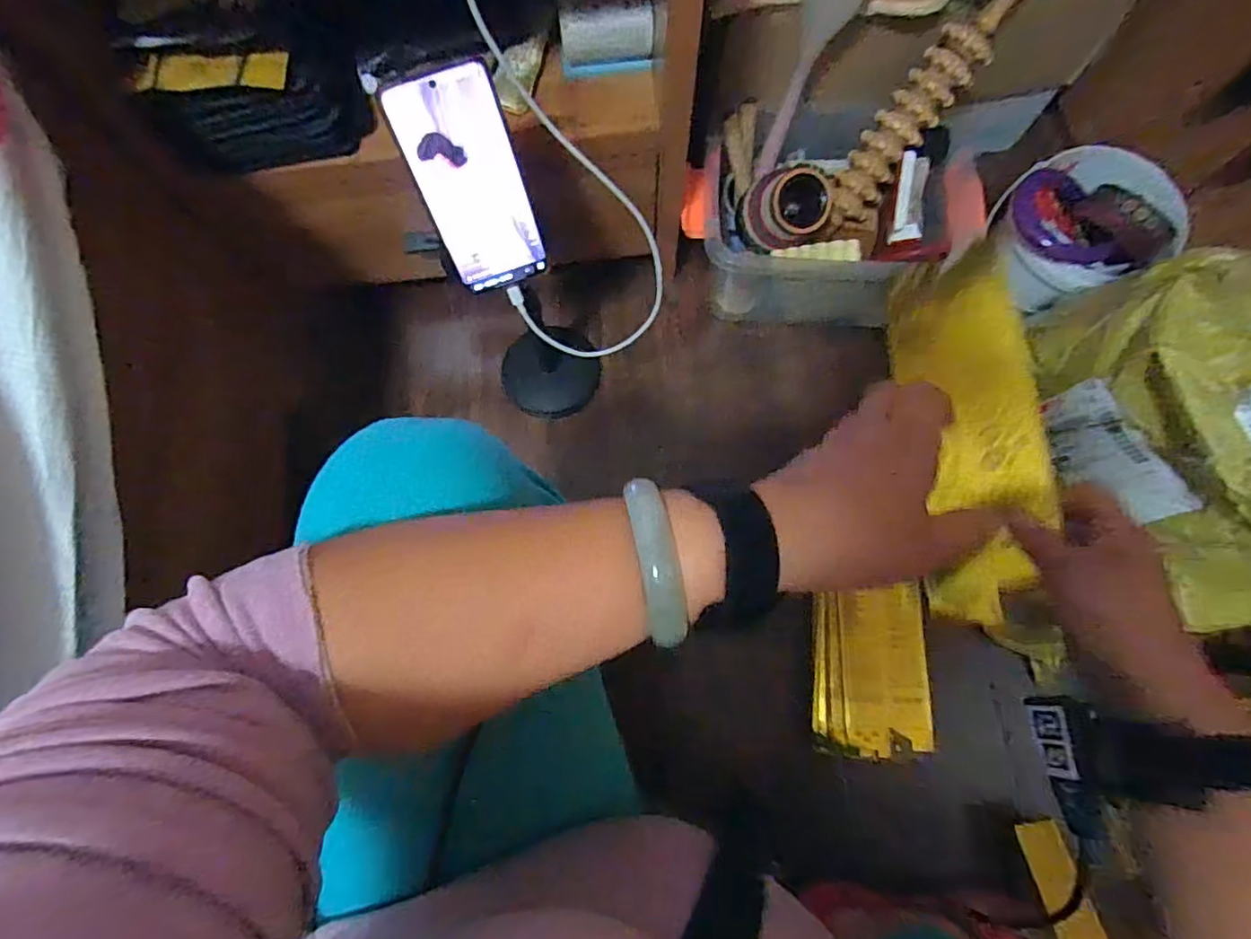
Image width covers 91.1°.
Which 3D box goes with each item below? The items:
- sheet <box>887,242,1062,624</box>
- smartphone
[{"bbox_3d":[0.238,-0.033,0.428,0.015,0.090,0.262,16,67,-36],"label":"sheet"},{"bbox_3d":[-0.113,-0.210,0.462,0.073,0.157,0.005,-21,48,-4],"label":"smartphone"}]

